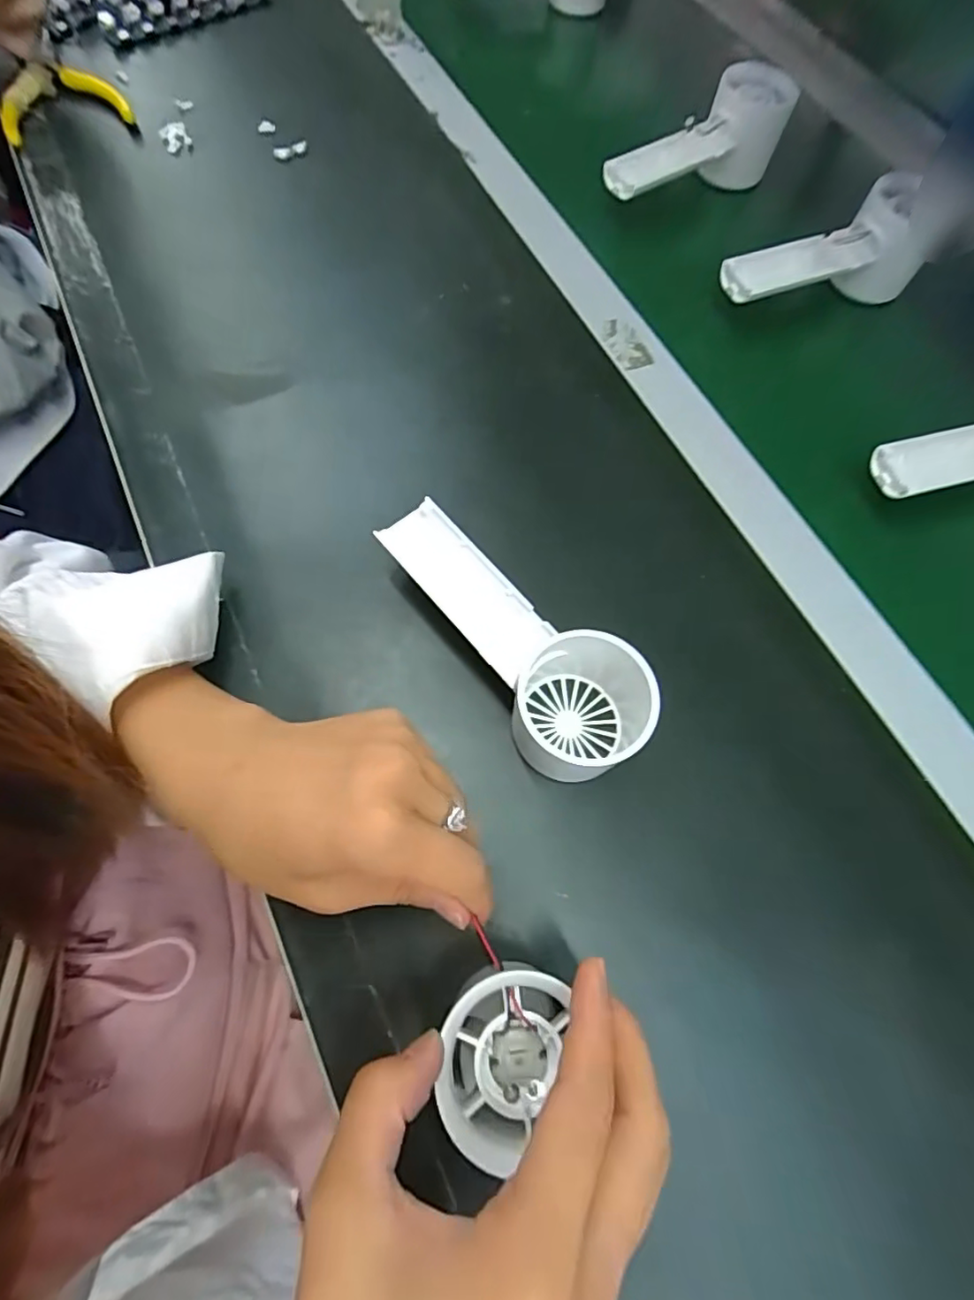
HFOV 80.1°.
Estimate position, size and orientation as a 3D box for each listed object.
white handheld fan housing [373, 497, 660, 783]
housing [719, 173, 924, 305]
[{"bbox_3d":[0.019,-0.012,0.278,0.064,0.059,0.154,-31,71,-13],"label":"white handheld fan housing"},{"bbox_3d":[0.221,-0.255,0.391,0.149,0.068,0.055,-16,68,-8],"label":"housing"}]

